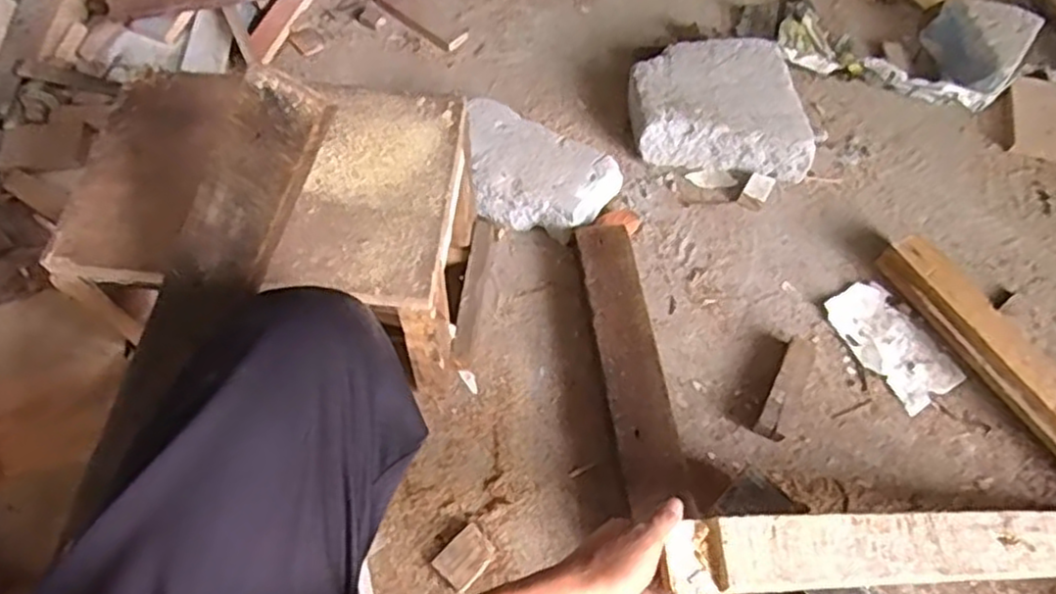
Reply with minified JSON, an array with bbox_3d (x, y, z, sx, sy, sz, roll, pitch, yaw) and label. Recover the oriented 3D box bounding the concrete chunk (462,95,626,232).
[{"bbox_3d":[0.001,-0.142,0.866,0.192,0.071,0.120,25,65,12],"label":"concrete chunk"}]

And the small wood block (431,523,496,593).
[{"bbox_3d":[-0.059,0.249,0.688,0.042,0.007,0.053,41,69,19],"label":"small wood block"}]

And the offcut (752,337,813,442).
[{"bbox_3d":[0.272,0.096,0.765,0.028,0.028,0.118,24,65,11],"label":"offcut"}]

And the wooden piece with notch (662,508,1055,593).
[{"bbox_3d":[0.332,0.210,0.604,0.463,0.027,0.056,5,61,-19],"label":"wooden piece with notch"}]

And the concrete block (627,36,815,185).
[{"bbox_3d":[0.240,-0.245,0.922,0.222,0.072,0.182,5,62,1],"label":"concrete block"}]

